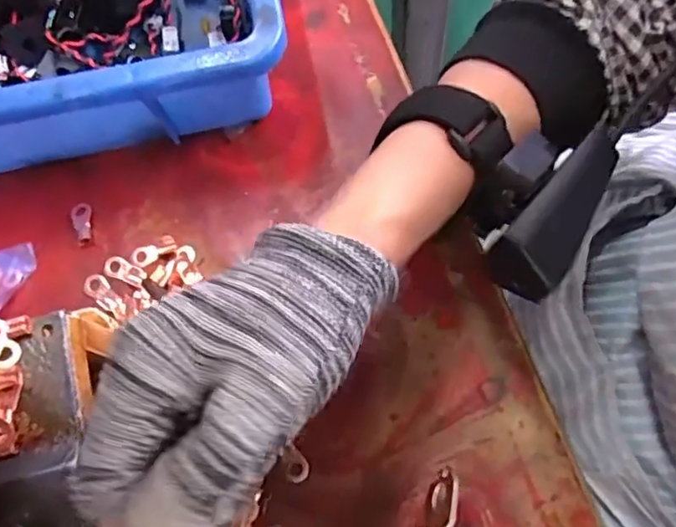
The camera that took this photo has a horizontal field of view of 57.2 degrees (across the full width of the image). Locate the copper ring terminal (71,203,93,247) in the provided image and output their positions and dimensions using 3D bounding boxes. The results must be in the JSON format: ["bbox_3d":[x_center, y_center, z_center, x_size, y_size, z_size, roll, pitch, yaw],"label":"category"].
[{"bbox_3d":[-0.141,-0.022,0.341,0.011,0.005,0.026,-19,72,-3],"label":"copper ring terminal"}]

